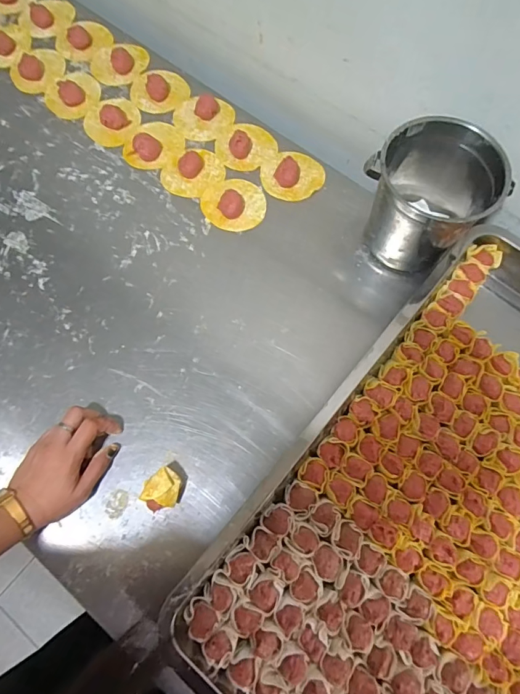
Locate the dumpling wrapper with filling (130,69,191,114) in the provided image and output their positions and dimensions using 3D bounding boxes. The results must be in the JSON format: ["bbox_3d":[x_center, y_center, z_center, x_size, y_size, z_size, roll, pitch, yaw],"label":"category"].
[{"bbox_3d":[-0.151,-0.386,0.646,0.086,0.009,0.073,-7,73,-4],"label":"dumpling wrapper with filling"}]

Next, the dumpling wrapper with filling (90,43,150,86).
[{"bbox_3d":[-0.217,-0.438,0.659,0.089,0.023,0.069,-14,74,-6],"label":"dumpling wrapper with filling"}]

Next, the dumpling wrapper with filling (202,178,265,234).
[{"bbox_3d":[-0.036,-0.199,0.587,0.083,0.016,0.084,0,73,-2],"label":"dumpling wrapper with filling"}]

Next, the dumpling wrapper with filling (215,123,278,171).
[{"bbox_3d":[-0.020,-0.296,0.617,0.086,0.027,0.080,0,73,-2],"label":"dumpling wrapper with filling"}]

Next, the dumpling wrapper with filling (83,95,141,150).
[{"bbox_3d":[-0.217,-0.334,0.624,0.078,0.015,0.086,-23,75,-9],"label":"dumpling wrapper with filling"}]

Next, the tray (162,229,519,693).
[{"bbox_3d":[0.238,0.161,0.456,0.381,0.065,0.611,39,76,10],"label":"tray"}]

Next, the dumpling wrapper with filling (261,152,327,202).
[{"bbox_3d":[0.047,-0.245,0.599,0.089,0.023,0.078,5,73,0],"label":"dumpling wrapper with filling"}]

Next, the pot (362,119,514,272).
[{"bbox_3d":[0.200,-0.178,0.518,0.136,0.142,0.123,42,76,10],"label":"pot"}]

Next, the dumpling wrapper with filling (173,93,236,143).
[{"bbox_3d":[-0.086,-0.340,0.635,0.085,0.018,0.076,14,73,3],"label":"dumpling wrapper with filling"}]

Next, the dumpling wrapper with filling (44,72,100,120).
[{"bbox_3d":[-0.279,-0.379,0.642,0.070,0.013,0.084,37,75,9],"label":"dumpling wrapper with filling"}]

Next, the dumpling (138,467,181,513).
[{"bbox_3d":[-0.103,0.154,0.459,0.041,0.032,0.036,-39,78,-12],"label":"dumpling"}]

